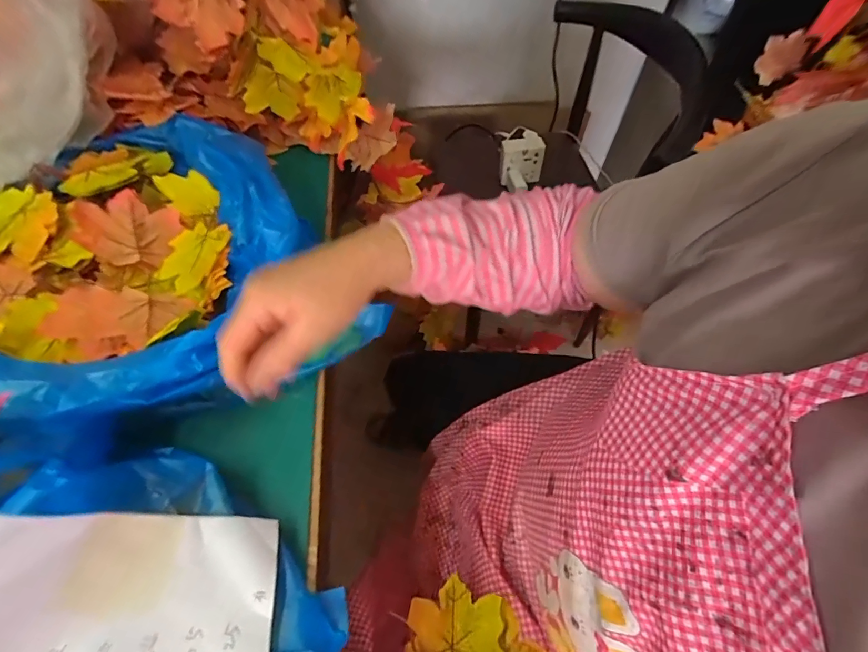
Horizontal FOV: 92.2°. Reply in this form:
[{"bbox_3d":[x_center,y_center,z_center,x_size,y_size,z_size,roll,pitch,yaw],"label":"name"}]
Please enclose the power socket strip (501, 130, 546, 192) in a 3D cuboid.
[{"bbox_3d":[0.186,-0.351,0.889,0.084,0.084,0.055,-6,61,-2],"label":"power socket strip"}]

